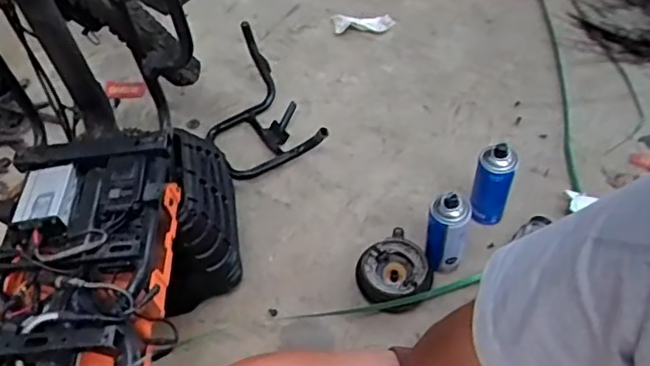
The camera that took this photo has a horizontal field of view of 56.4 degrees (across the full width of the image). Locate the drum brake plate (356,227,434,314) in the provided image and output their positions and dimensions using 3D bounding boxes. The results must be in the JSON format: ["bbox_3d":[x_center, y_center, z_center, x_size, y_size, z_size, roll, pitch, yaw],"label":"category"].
[{"bbox_3d":[0.120,0.156,1.032,0.139,0.062,0.117,-37,58,-22],"label":"drum brake plate"}]

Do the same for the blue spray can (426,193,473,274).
[{"bbox_3d":[0.197,0.084,0.990,0.065,0.165,0.054,10,54,12],"label":"blue spray can"}]

